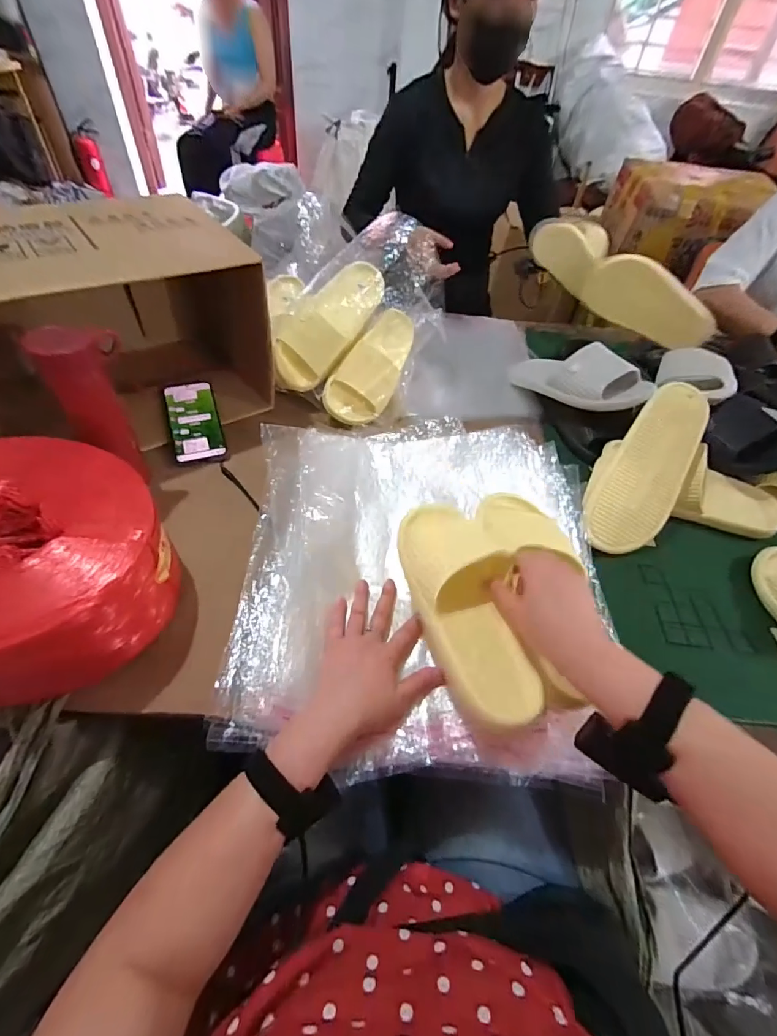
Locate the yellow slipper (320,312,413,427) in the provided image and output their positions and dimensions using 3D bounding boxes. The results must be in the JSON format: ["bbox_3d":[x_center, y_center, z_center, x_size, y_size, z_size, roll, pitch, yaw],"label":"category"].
[{"bbox_3d":[-0.022,-0.270,0.773,0.101,0.074,0.247,25,74,14],"label":"yellow slipper"}]

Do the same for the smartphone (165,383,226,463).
[{"bbox_3d":[-0.312,-0.158,0.712,0.074,0.008,0.157,-12,64,-19],"label":"smartphone"}]

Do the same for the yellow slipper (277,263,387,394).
[{"bbox_3d":[-0.100,-0.329,0.762,0.123,0.078,0.250,29,80,18],"label":"yellow slipper"}]

